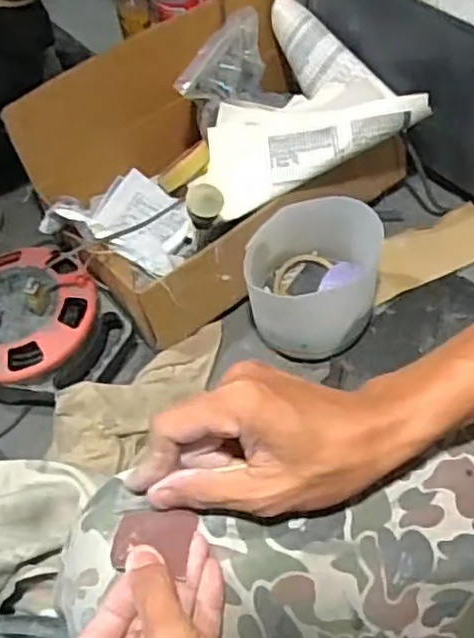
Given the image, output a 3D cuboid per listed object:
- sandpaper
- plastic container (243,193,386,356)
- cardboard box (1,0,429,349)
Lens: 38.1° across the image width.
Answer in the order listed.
[{"bbox_3d":[-0.047,0.122,0.382,0.045,0.007,0.031,4,56,7],"label":"sandpaper"},{"bbox_3d":[0.092,-0.039,0.864,0.149,0.163,0.145,3,56,7],"label":"plastic container"},{"bbox_3d":[-0.018,-0.221,0.928,0.453,0.222,0.312,-34,60,-18],"label":"cardboard box"}]

